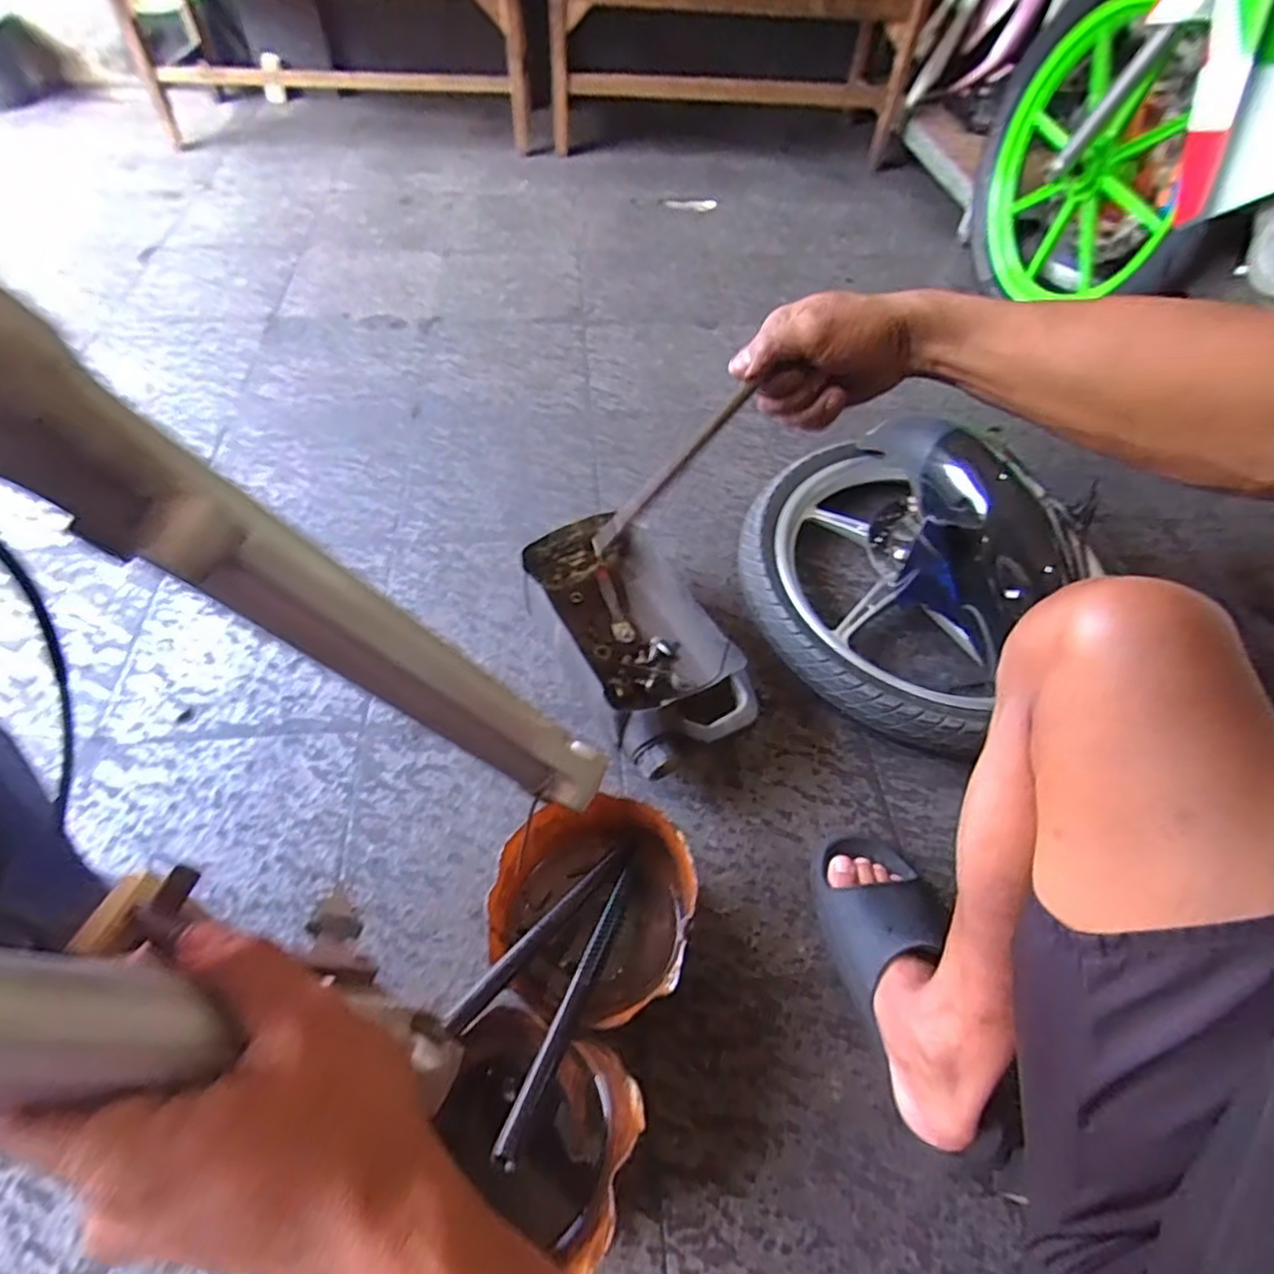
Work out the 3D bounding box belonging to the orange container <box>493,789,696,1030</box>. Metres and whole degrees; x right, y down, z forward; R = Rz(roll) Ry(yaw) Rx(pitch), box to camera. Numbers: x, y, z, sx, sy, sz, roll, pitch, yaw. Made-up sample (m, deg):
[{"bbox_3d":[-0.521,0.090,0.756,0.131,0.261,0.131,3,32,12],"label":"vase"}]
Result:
[{"bbox_3d":[-0.034,0.269,0.627,0.187,0.137,0.167,-31,63,-23],"label":"orange container"}]

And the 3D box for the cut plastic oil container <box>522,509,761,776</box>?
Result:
[{"bbox_3d":[-0.006,0.007,0.805,0.184,0.098,0.335,-25,60,-20],"label":"cut plastic oil container"}]

